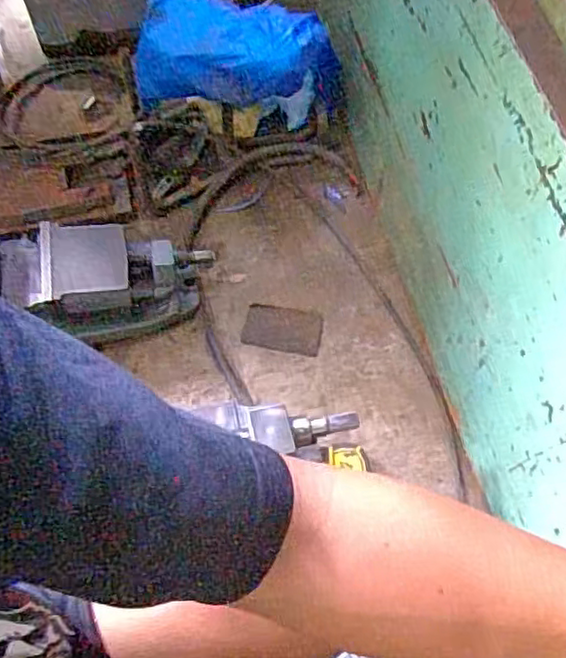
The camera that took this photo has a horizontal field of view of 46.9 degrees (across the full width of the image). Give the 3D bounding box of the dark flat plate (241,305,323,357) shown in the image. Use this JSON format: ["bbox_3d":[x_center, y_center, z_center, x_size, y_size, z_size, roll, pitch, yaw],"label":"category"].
[{"bbox_3d":[0.000,0.000,1.018,0.118,0.004,0.073,10,65,3],"label":"dark flat plate"}]

